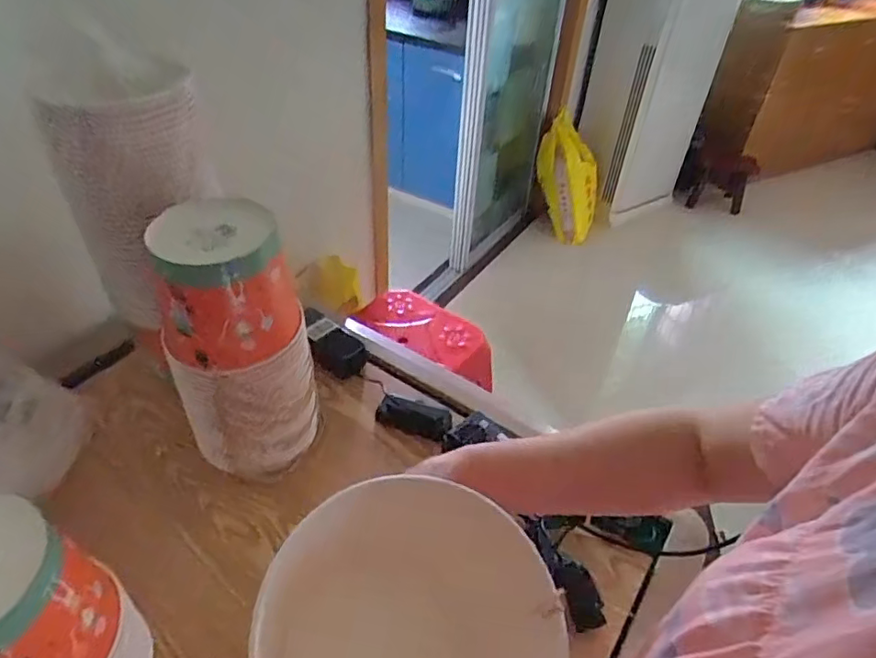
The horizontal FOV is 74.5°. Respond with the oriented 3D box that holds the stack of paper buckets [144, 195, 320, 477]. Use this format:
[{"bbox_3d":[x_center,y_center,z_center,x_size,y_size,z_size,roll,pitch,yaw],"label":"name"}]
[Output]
[{"bbox_3d":[-0.239,0.028,0.698,0.154,0.335,0.143,-9,43,-15],"label":"stack of paper buckets"}]

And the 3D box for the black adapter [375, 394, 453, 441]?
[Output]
[{"bbox_3d":[-0.035,0.126,0.833,0.104,0.033,0.040,9,42,5],"label":"black adapter"}]

